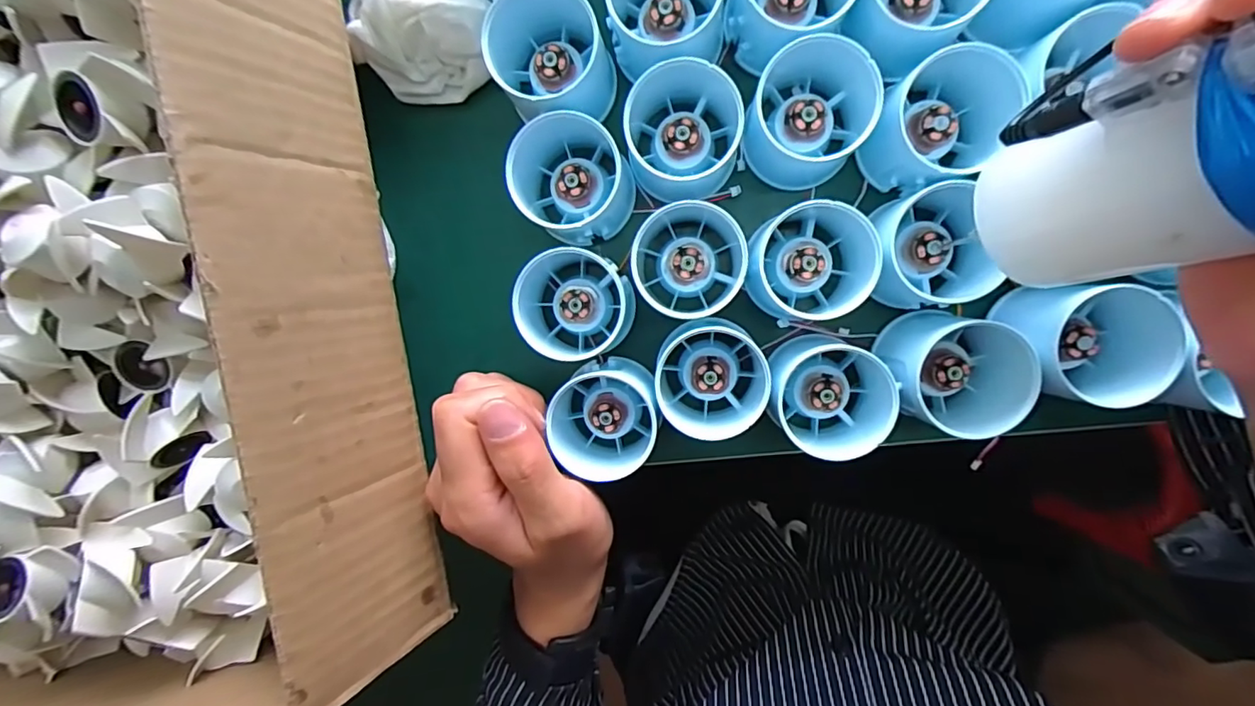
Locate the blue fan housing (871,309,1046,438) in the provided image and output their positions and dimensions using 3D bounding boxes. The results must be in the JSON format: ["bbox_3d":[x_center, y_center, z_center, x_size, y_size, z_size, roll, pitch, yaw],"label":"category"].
[{"bbox_3d":[0.151,0.008,0.258,0.053,0.049,0.051,1,96,5],"label":"blue fan housing"}]

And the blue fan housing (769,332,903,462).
[{"bbox_3d":[0.098,0.021,0.265,0.055,0.051,0.051,1,96,5],"label":"blue fan housing"}]

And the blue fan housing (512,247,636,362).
[{"bbox_3d":[-0.027,-0.025,0.271,0.056,0.049,0.051,1,96,5],"label":"blue fan housing"}]

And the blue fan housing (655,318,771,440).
[{"bbox_3d":[0.042,0.011,0.269,0.055,0.047,0.052,1,96,5],"label":"blue fan housing"}]

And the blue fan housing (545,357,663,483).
[{"bbox_3d":[-0.009,0.030,0.277,0.050,0.050,0.048,1,96,5],"label":"blue fan housing"}]

